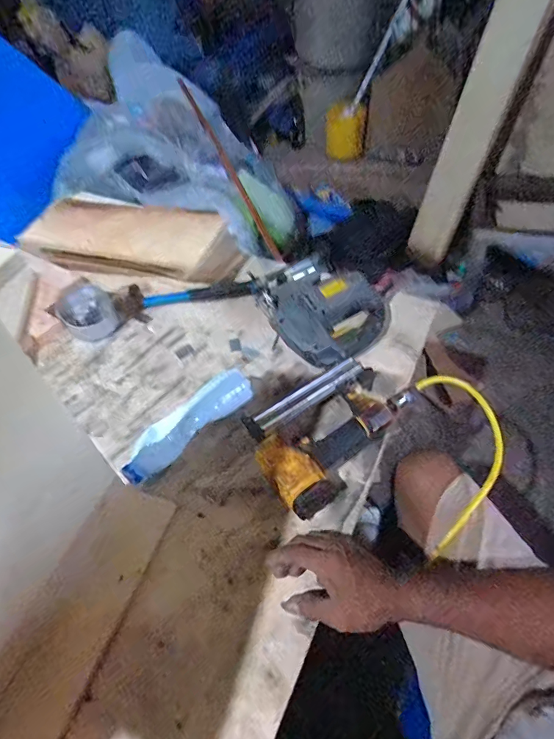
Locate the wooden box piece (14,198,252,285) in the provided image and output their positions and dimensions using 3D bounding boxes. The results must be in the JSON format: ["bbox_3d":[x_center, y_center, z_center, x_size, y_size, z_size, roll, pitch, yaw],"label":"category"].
[{"bbox_3d":[-0.315,-0.277,0.892,0.419,0.103,0.160,10,51,14],"label":"wooden box piece"}]

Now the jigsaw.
[{"bbox_3d":[0.085,-0.113,0.739,0.199,0.067,0.202,-35,55,-23],"label":"jigsaw"}]

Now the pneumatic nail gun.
[{"bbox_3d":[0.073,0.066,0.591,0.255,0.057,0.169,-37,56,-24],"label":"pneumatic nail gun"}]

